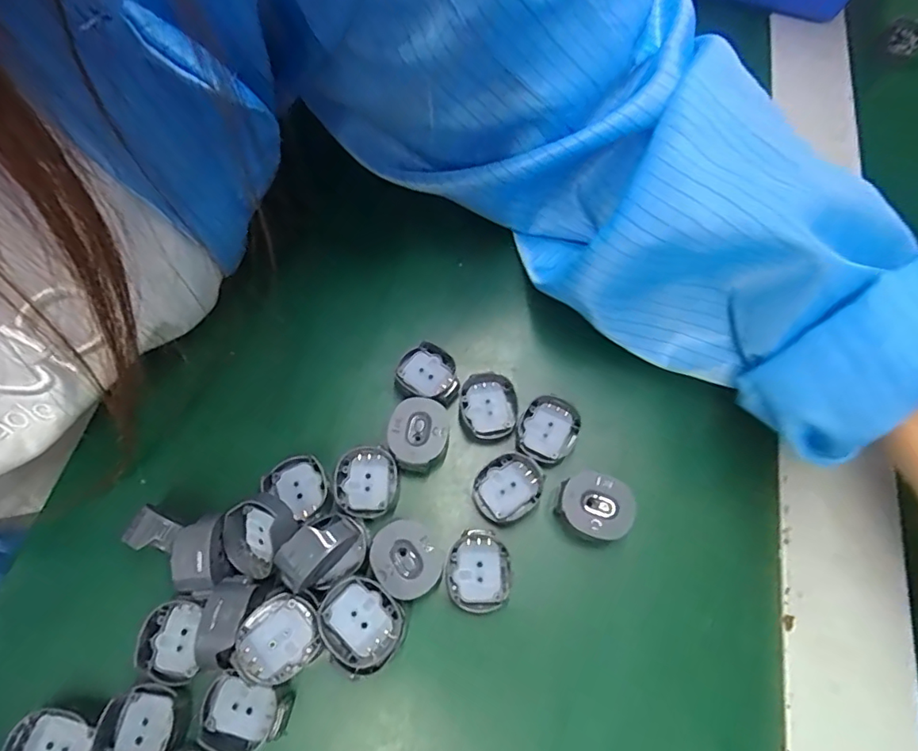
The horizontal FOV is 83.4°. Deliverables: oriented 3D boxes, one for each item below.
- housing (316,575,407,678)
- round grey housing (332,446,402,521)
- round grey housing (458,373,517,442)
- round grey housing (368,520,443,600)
[{"bbox_3d":[-0.034,0.088,0.182,0.029,0.012,0.027,0,67,-1],"label":"housing"},{"bbox_3d":[-0.038,0.044,0.211,0.027,0.011,0.028,0,67,-1],"label":"round grey housing"},{"bbox_3d":[0.013,0.013,0.222,0.024,0.009,0.026,4,67,1],"label":"round grey housing"},{"bbox_3d":[-0.020,0.069,0.195,0.025,0.008,0.027,-39,73,-16],"label":"round grey housing"}]

